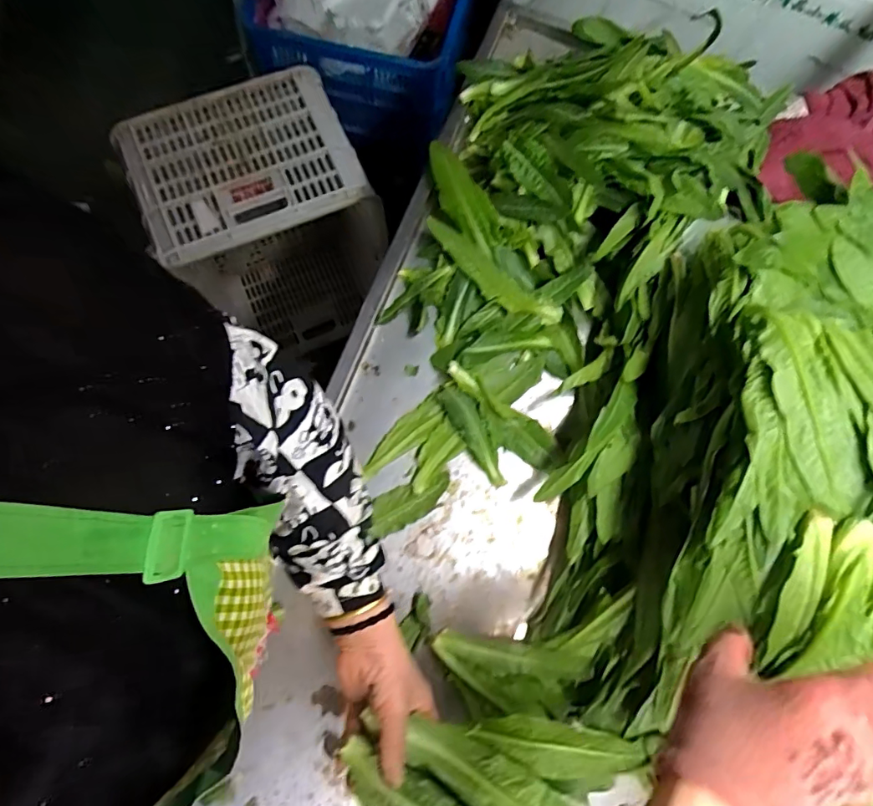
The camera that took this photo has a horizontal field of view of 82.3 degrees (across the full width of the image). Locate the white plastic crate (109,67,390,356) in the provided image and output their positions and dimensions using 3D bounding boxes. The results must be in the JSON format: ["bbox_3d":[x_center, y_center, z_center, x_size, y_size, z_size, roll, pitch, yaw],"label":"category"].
[{"bbox_3d":[-0.349,-0.385,1.212,0.387,0.656,0.317,-26,80,-8],"label":"white plastic crate"}]

